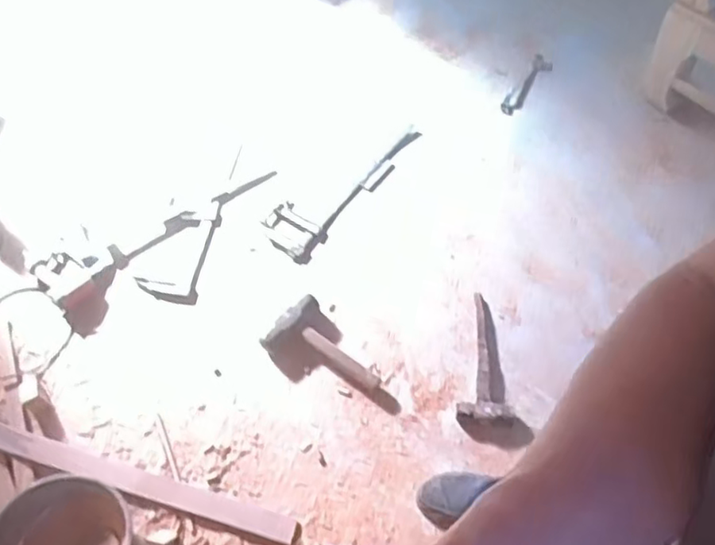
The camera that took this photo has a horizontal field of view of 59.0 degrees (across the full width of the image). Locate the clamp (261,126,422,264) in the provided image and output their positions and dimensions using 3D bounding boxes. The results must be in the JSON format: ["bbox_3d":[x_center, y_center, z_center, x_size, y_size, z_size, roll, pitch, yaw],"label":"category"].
[{"bbox_3d":[-0.050,-0.274,1.895,0.189,0.036,0.581,33,66,20],"label":"clamp"}]

